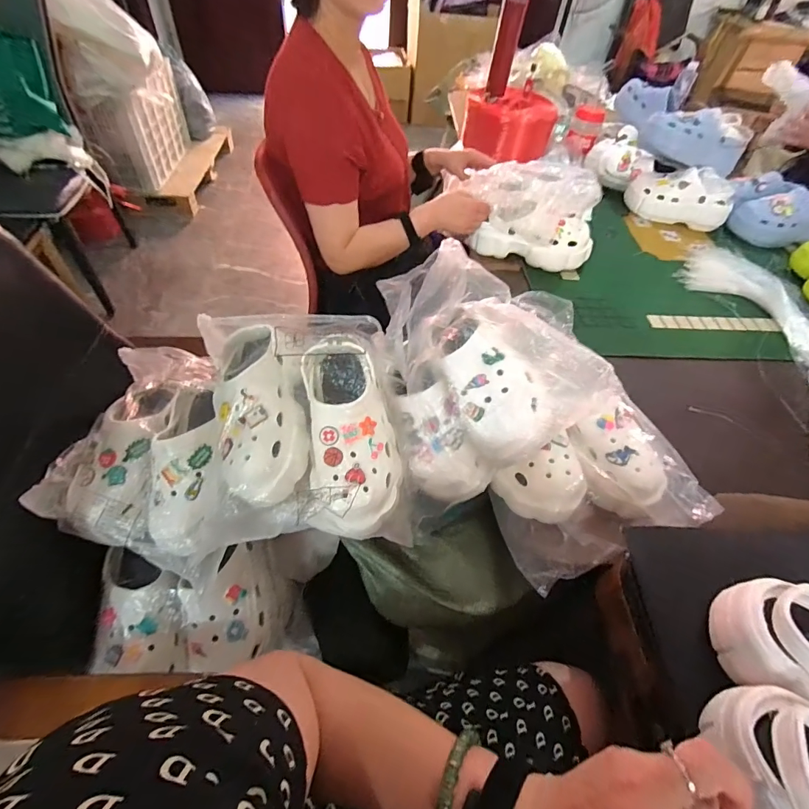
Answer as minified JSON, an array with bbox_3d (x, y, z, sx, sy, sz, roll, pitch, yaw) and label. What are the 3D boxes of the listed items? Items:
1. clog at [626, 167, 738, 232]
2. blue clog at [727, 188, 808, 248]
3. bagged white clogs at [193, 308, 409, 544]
[{"bbox_3d":[0.723,-0.543,1.083,0.255,0.111,0.097,16,53,7],"label":"clog"},{"bbox_3d":[0.983,-0.471,1.062,0.236,0.105,0.093,3,52,-3],"label":"blue clog"},{"bbox_3d":[-0.133,0.017,0.565,0.287,0.120,0.317,3,71,-11],"label":"bagged white clogs"}]

